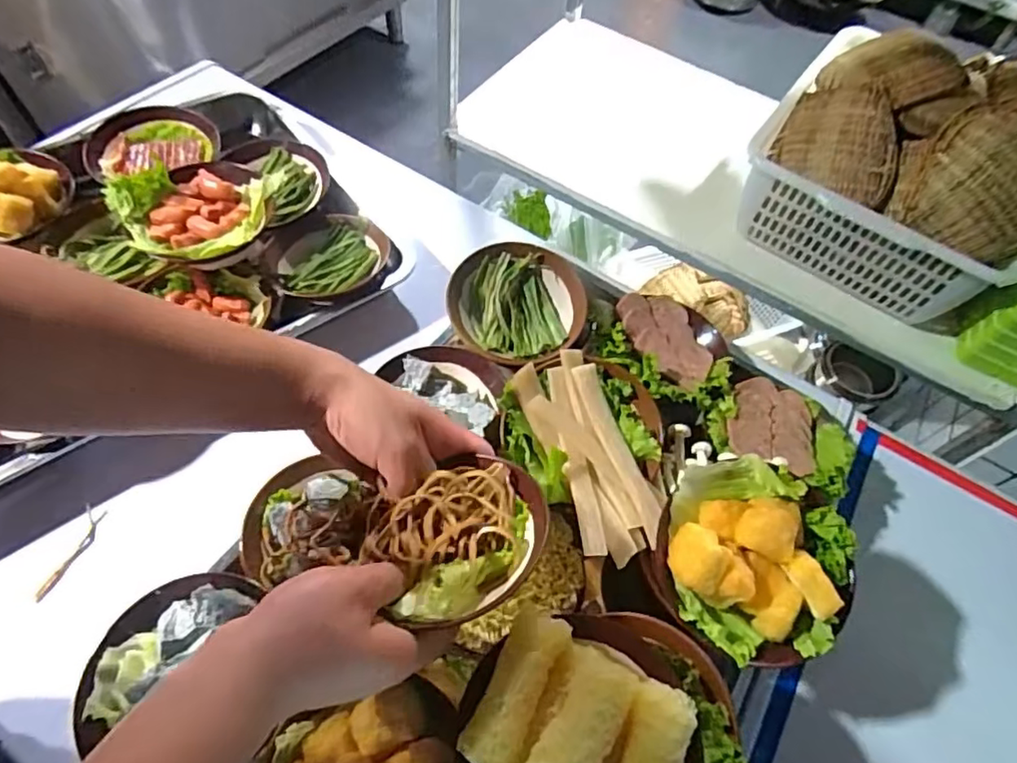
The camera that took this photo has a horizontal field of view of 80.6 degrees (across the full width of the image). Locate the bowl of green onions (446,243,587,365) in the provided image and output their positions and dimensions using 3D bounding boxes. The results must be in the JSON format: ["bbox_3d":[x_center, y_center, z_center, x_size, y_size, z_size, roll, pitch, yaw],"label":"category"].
[{"bbox_3d":[0.010,-0.077,0.585,0.129,0.044,0.125,2,59,-3],"label":"bowl of green onions"}]

